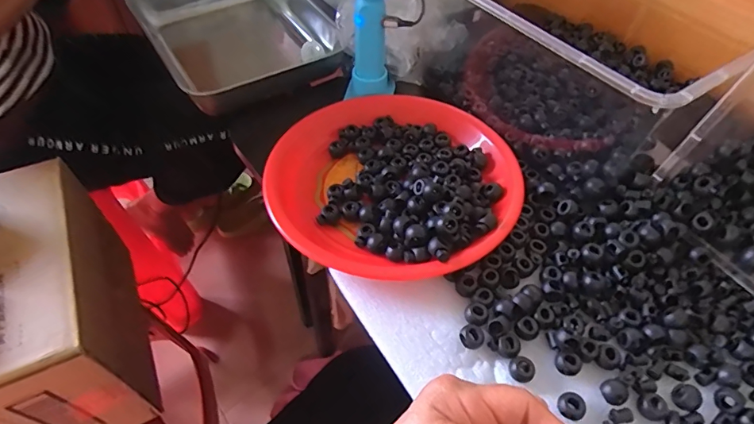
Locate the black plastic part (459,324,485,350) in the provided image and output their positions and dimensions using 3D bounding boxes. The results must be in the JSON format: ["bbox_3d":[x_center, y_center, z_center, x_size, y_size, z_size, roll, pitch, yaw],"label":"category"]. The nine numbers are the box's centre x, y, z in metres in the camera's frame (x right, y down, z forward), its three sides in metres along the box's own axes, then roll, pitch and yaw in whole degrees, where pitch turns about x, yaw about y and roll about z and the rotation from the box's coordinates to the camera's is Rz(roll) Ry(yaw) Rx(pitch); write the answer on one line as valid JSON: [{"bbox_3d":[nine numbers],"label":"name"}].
[{"bbox_3d":[0.070,0.093,0.335,0.017,0.011,0.017,1,53,-1],"label":"black plastic part"}]

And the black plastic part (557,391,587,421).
[{"bbox_3d":[0.133,0.133,0.308,0.017,0.010,0.016,1,53,-1],"label":"black plastic part"}]

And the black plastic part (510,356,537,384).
[{"bbox_3d":[0.104,0.113,0.324,0.019,0.009,0.017,-33,60,-24],"label":"black plastic part"}]

